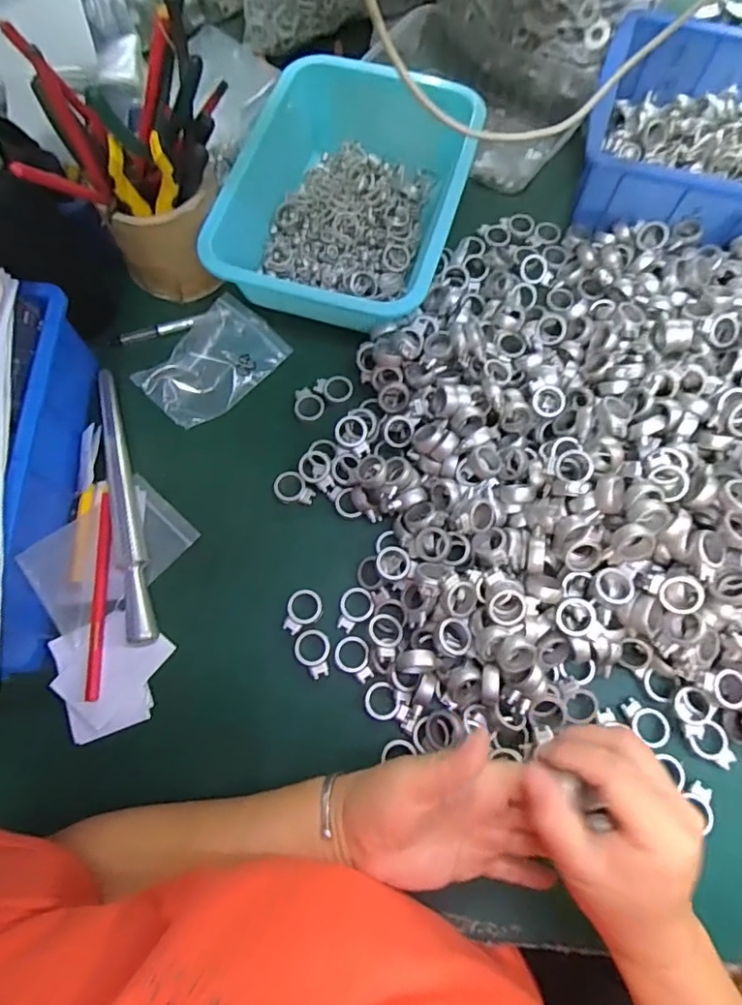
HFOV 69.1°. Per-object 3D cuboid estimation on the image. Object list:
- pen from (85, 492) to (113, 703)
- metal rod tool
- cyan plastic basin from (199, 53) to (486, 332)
[{"bbox_3d":[-0.213,0.071,0.425,0.013,0.012,0.161,-4,70,0],"label":"pen"},{"bbox_3d":[-0.203,-0.004,0.443,0.023,0.019,0.243,-14,71,-4],"label":"metal rod tool"},{"bbox_3d":[-0.021,-0.272,0.494,0.196,0.071,0.253,16,71,7],"label":"cyan plastic basin"}]

